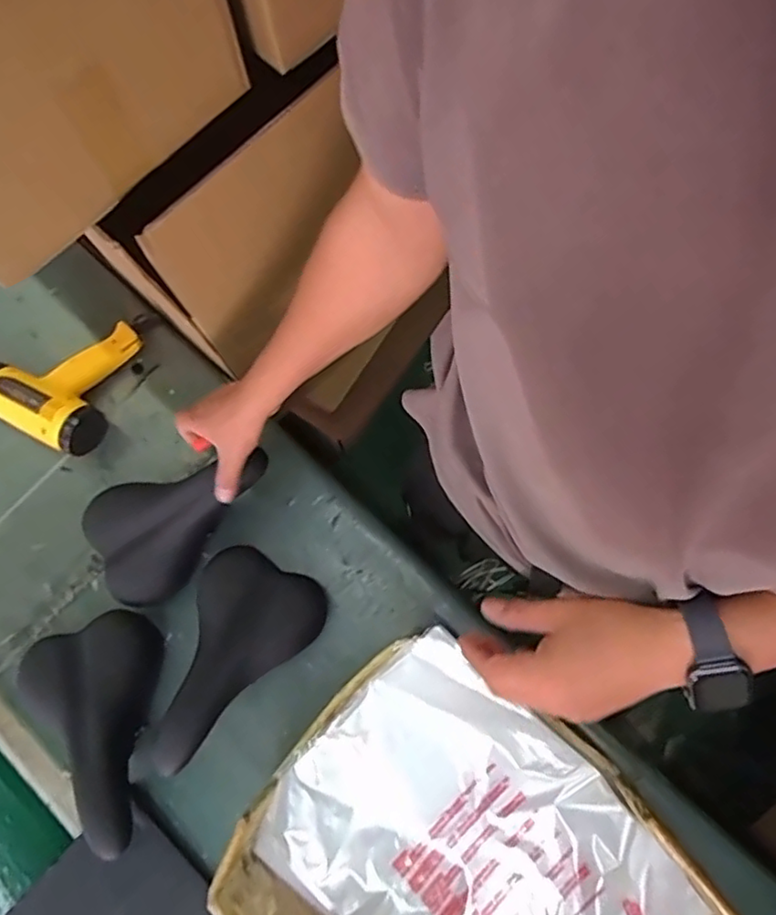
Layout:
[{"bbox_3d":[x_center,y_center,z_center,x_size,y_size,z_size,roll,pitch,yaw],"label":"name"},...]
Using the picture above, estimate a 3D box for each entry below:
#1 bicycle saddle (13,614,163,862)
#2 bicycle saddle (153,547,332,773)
[{"bbox_3d":[-0.343,0.321,0.734,0.151,0.077,0.252,-20,76,-4],"label":"bicycle saddle"},{"bbox_3d":[-0.202,0.235,0.750,0.160,0.095,0.252,34,79,9],"label":"bicycle saddle"}]

